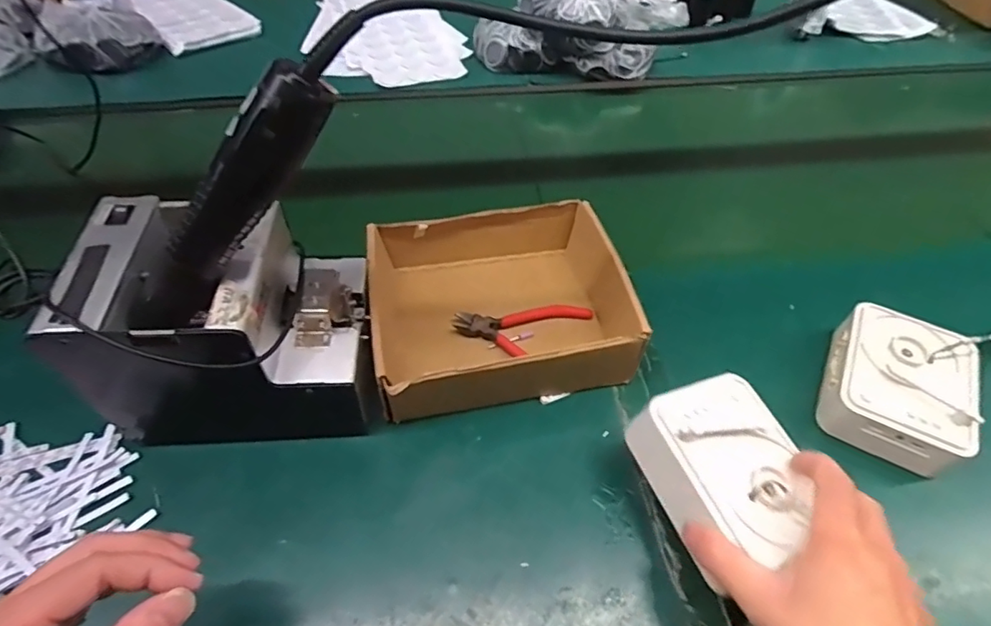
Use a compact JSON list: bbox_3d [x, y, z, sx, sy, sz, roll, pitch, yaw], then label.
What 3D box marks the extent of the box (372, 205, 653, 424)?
[{"bbox_3d":[-0.002,-0.011,0.499,0.211,0.080,0.184,-10,50,-10],"label":"box"}]

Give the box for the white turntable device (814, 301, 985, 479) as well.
[{"bbox_3d":[0.337,0.064,0.465,0.105,0.055,0.127,21,52,17],"label":"white turntable device"}]

